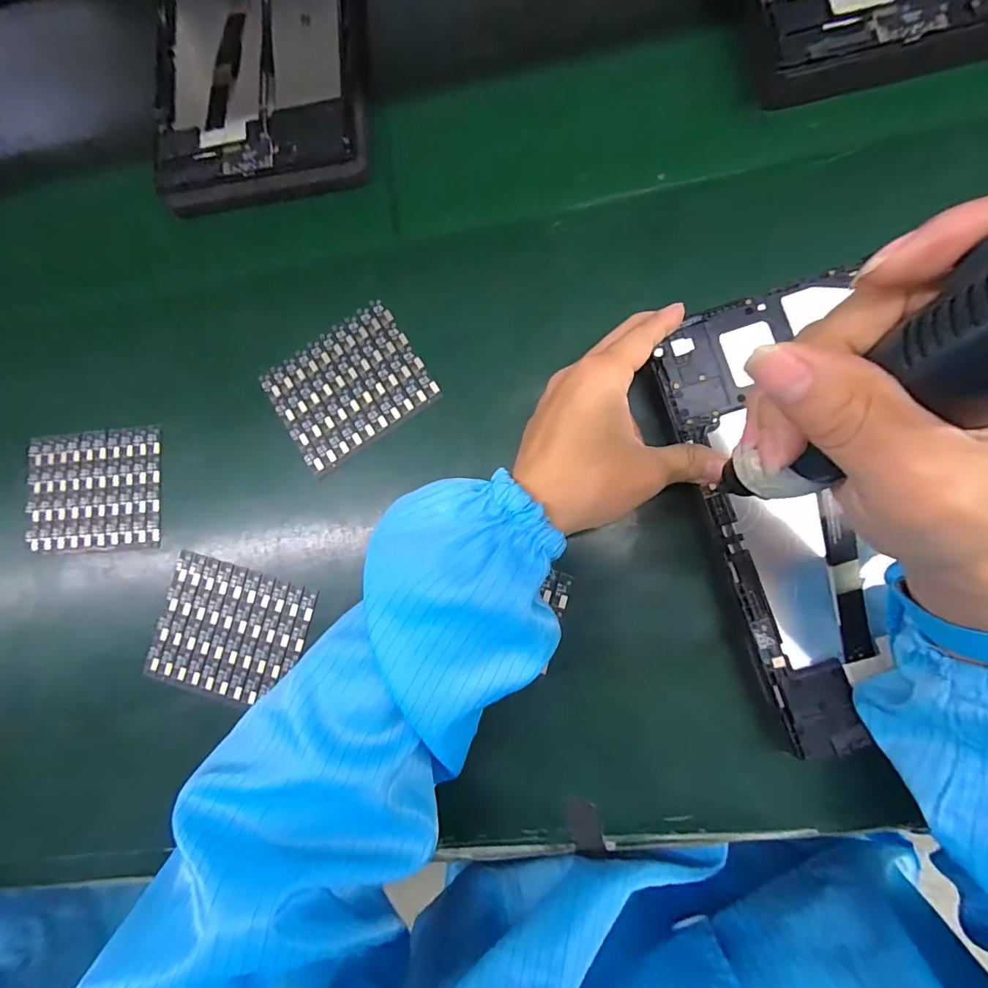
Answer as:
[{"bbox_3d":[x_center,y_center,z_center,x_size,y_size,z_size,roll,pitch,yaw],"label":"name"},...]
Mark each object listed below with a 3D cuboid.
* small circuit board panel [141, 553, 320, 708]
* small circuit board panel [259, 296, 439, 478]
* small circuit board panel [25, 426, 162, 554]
[{"bbox_3d":[-0.169,0.089,0.293,0.096,0.004,0.081,15,85,8],"label":"small circuit board panel"},{"bbox_3d":[-0.096,-0.071,0.304,0.096,0.006,0.078,-34,81,1],"label":"small circuit board panel"},{"bbox_3d":[-0.274,-0.003,0.314,0.092,0.006,0.082,-3,82,6],"label":"small circuit board panel"}]

